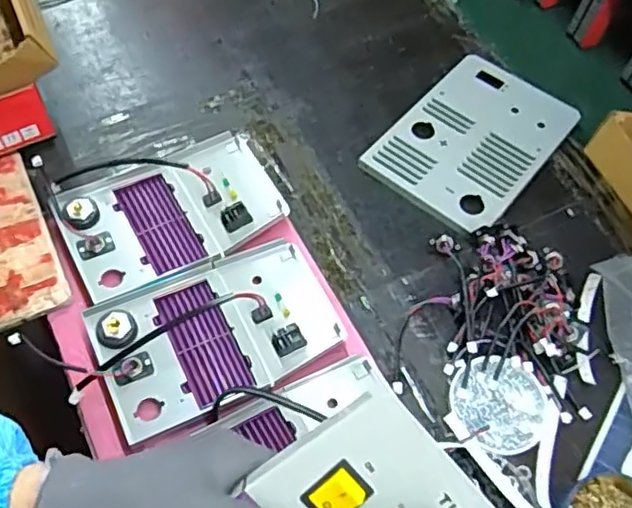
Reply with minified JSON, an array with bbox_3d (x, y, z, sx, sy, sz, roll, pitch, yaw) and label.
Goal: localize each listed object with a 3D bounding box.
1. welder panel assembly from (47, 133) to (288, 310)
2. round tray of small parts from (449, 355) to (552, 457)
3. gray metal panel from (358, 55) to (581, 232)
[{"bbox_3d":[-0.164,-0.047,0.727,0.234,0.048,0.171,-22,63,-15],"label":"welder panel assembly"},{"bbox_3d":[0.185,0.152,0.644,0.091,0.012,0.094,1,59,-2],"label":"round tray of small parts"},{"bbox_3d":[0.205,-0.151,0.827,0.175,0.017,0.269,35,63,17],"label":"gray metal panel"}]

